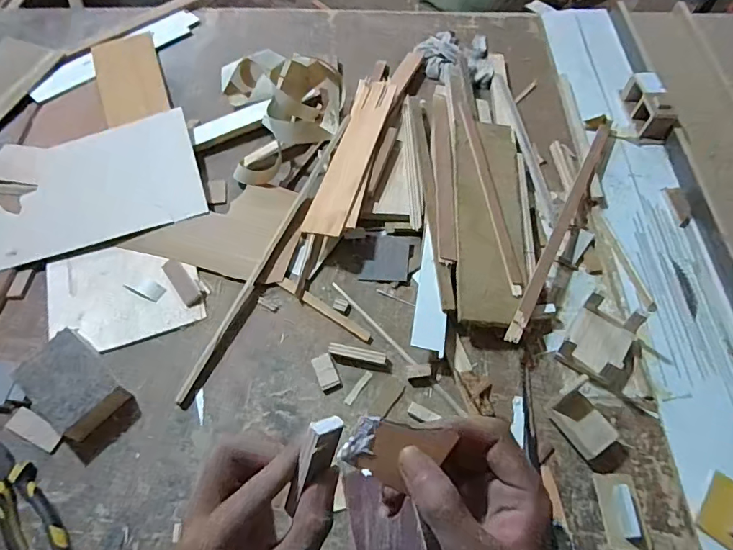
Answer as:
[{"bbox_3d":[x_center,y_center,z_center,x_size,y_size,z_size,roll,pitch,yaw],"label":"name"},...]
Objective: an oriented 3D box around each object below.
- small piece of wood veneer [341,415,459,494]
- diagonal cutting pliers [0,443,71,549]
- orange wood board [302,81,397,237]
[{"bbox_3d":[0.015,0.088,0.235,0.049,0.004,0.034,22,93,-2],"label":"small piece of wood veneer"},{"bbox_3d":[-0.419,0.281,0.569,0.061,0.019,0.188,-35,65,-18],"label":"diagonal cutting pliers"},{"bbox_3d":[-0.023,-0.214,0.806,0.069,0.010,0.365,9,58,15],"label":"orange wood board"}]

